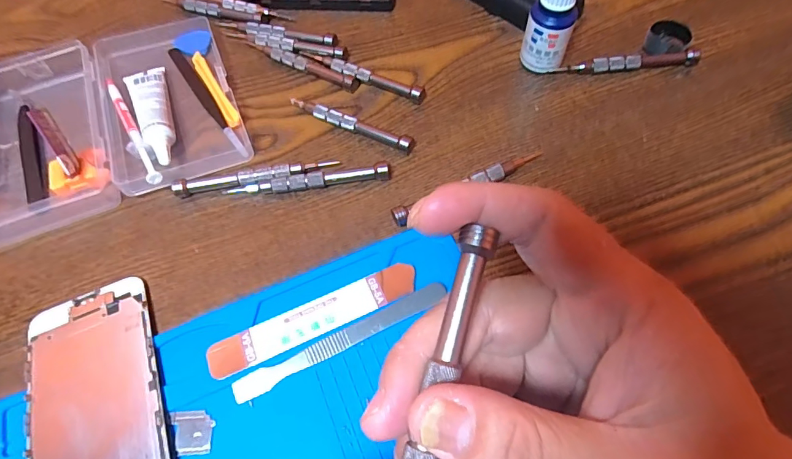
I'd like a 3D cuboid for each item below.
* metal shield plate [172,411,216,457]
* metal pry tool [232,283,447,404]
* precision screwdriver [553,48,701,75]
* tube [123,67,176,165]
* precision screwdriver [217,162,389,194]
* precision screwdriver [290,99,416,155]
[{"bbox_3d":[-0.101,0.100,0.217,0.021,0.004,0.020,-6,62,0],"label":"metal shield plate"},{"bbox_3d":[-0.028,0.058,0.238,0.121,0.004,0.012,-26,64,-10],"label":"metal pry tool"},{"bbox_3d":[0.165,-0.120,0.317,0.102,0.010,0.012,-5,62,0],"label":"precision screwdriver"},{"bbox_3d":[-0.167,-0.080,0.306,0.024,0.019,0.100,-23,64,-9],"label":"tube"},{"bbox_3d":[-0.056,-0.030,0.282,0.104,0.011,0.010,-9,62,-1],"label":"precision screwdriver"},{"bbox_3d":[-0.031,-0.072,0.303,0.094,0.011,0.011,23,66,14],"label":"precision screwdriver"}]

